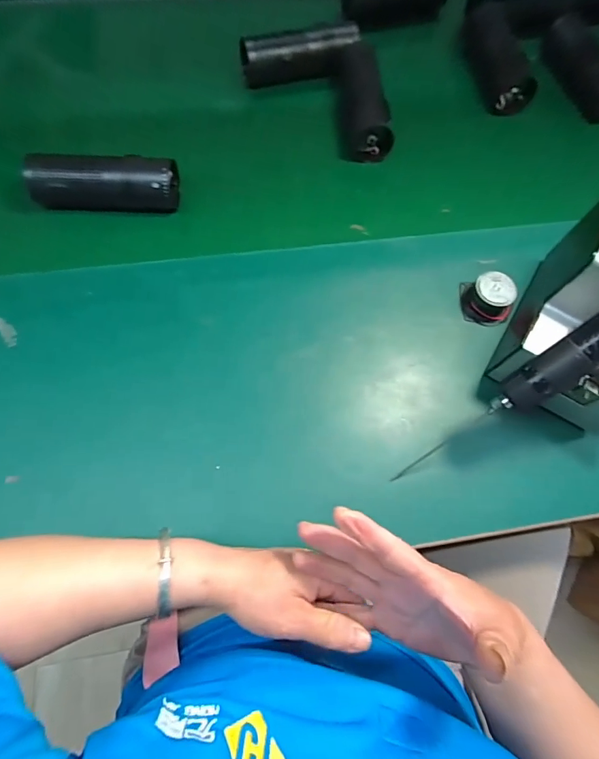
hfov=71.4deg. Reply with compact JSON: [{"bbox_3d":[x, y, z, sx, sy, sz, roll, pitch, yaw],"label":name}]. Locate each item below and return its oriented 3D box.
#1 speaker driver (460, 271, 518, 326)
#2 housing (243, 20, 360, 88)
[{"bbox_3d":[0.212,-0.092,0.460,0.051,0.039,0.056,-1,69,-4],"label":"speaker driver"},{"bbox_3d":[-0.001,-0.453,0.583,0.161,0.056,0.048,-5,70,-6],"label":"housing"}]

